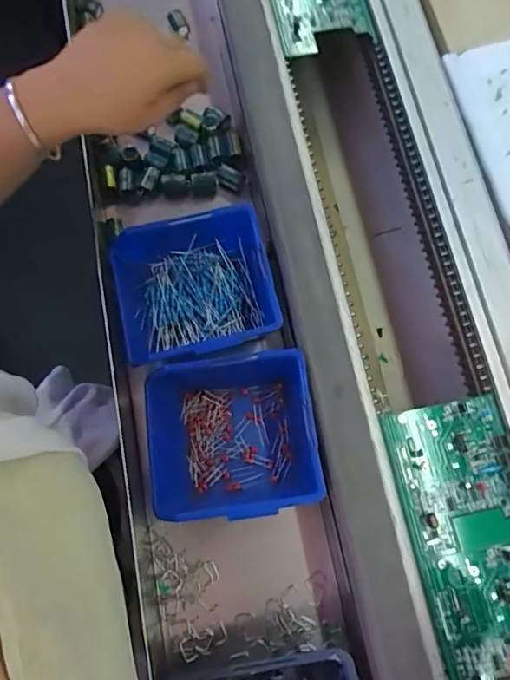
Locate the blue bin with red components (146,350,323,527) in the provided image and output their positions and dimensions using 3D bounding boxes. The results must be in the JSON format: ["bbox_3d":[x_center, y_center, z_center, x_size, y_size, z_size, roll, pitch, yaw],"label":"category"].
[{"bbox_3d":[-0.020,0.080,0.407,0.128,0.066,0.120,-7,74,-4],"label":"blue bin with red components"}]

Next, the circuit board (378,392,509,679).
[{"bbox_3d":[0.168,0.154,0.373,0.094,0.017,0.213,-11,74,-6],"label":"circuit board"}]

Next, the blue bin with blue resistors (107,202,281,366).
[{"bbox_3d":[-0.052,-0.042,0.435,0.139,0.058,0.121,-11,74,-6],"label":"blue bin with blue resistors"}]

